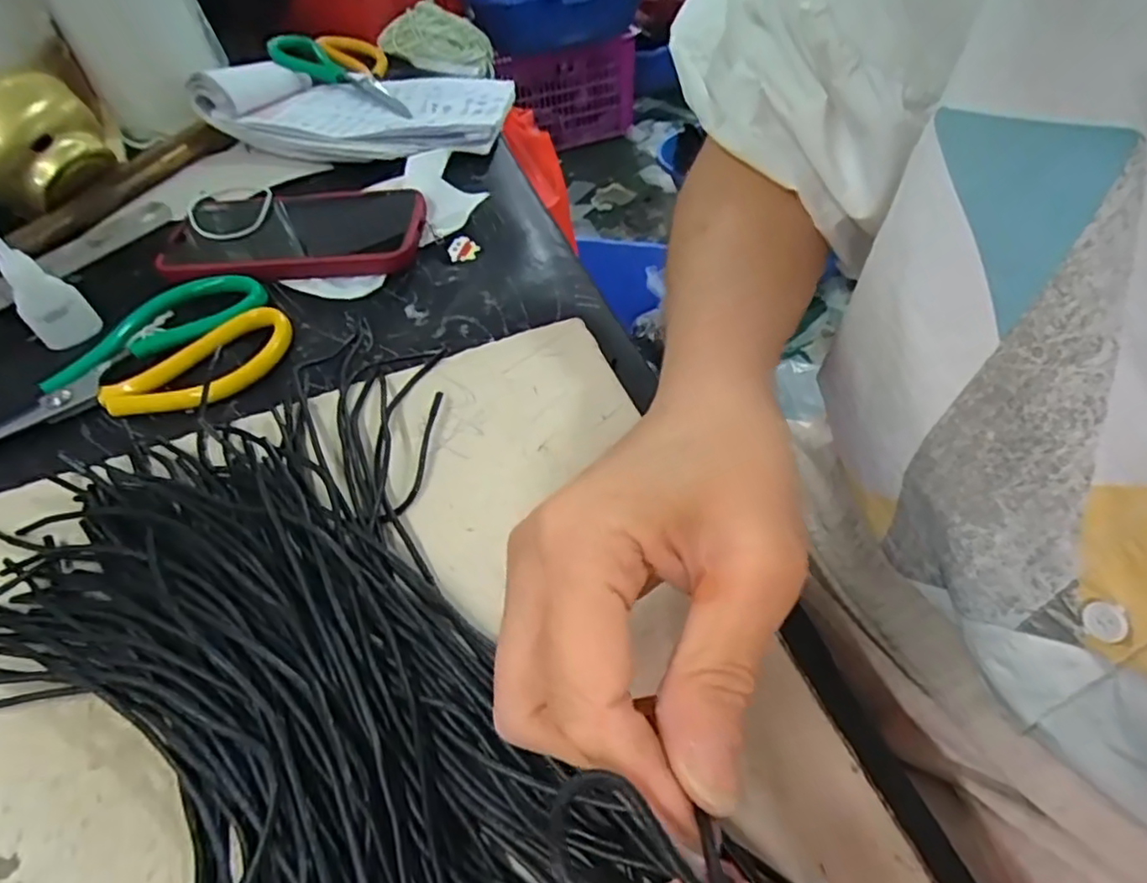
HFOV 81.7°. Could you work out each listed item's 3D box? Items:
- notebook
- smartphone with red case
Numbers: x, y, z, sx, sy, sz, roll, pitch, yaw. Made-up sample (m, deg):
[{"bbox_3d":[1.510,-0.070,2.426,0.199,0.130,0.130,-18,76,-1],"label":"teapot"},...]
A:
[{"bbox_3d":[-0.169,-0.283,0.526,0.220,0.049,0.143,0,51,3],"label":"notebook"},{"bbox_3d":[-0.183,-0.140,0.440,0.163,0.013,0.096,-4,51,0],"label":"smartphone with red case"}]

